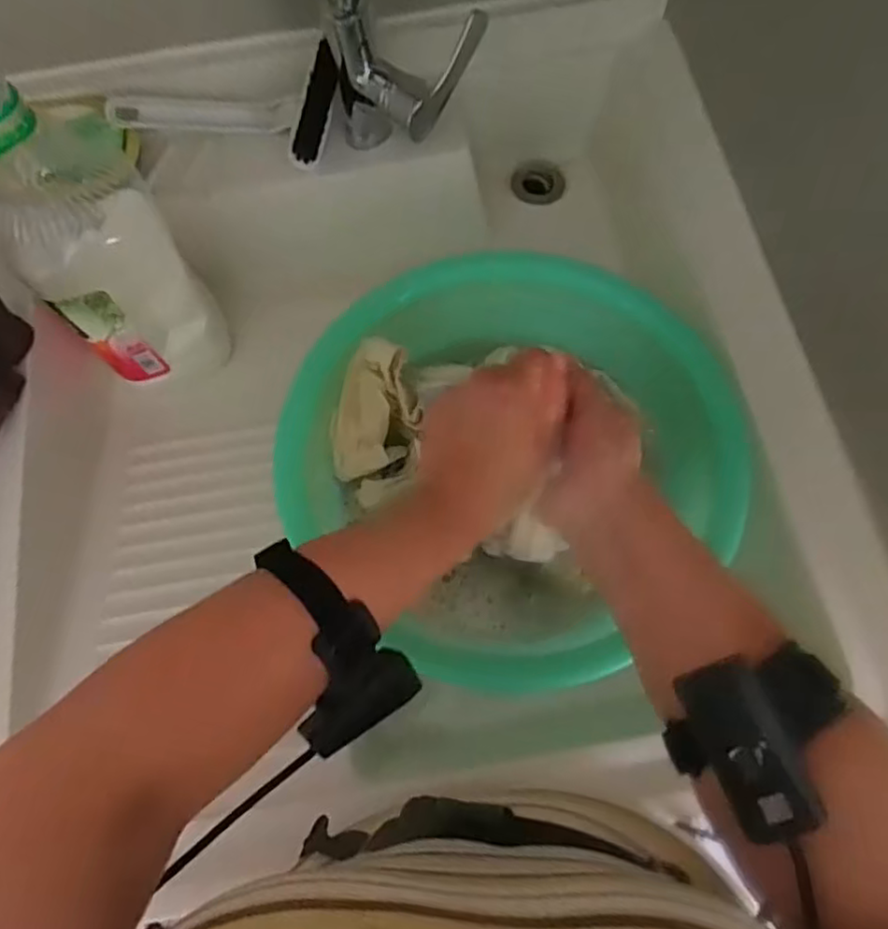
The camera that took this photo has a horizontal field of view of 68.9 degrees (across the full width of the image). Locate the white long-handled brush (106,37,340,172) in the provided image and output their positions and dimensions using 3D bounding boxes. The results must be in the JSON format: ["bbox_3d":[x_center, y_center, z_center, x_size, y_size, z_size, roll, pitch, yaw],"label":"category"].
[{"bbox_3d":[-0.194,-0.317,0.587,0.211,0.073,0.082,-12,71,-3],"label":"white long-handled brush"}]

